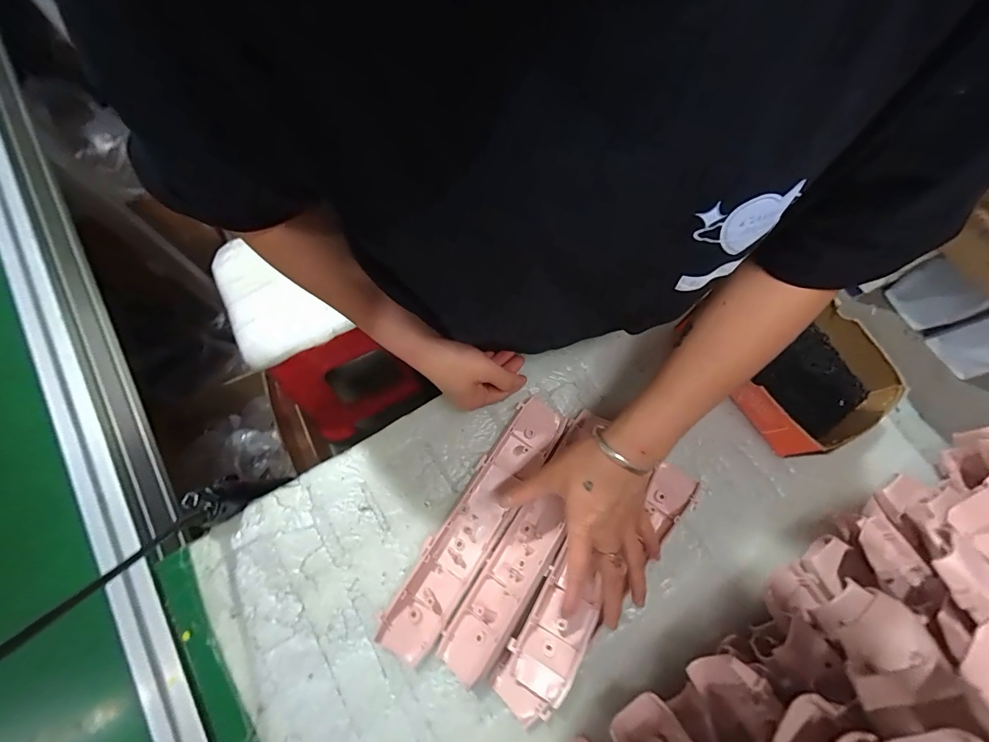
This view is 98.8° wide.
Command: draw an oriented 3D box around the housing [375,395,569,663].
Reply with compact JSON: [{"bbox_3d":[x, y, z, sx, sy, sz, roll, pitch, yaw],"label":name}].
[{"bbox_3d":[-0.018,0.147,0.424,0.054,0.025,0.274,31,73,10],"label":"housing"}]

